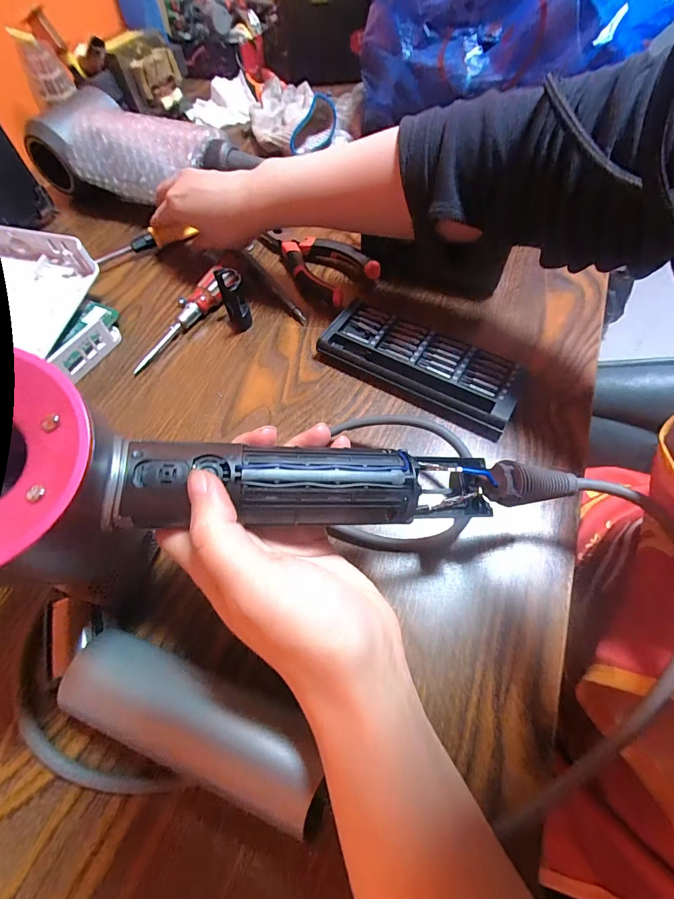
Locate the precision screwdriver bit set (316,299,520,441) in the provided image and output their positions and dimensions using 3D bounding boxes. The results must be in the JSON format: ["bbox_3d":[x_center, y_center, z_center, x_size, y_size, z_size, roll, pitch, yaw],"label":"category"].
[{"bbox_3d":[0.063,-0.067,0.300,0.153,0.015,0.063,29,64,17],"label":"precision screwdriver bit set"}]

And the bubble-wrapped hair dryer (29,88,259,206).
[{"bbox_3d":[-0.209,-0.307,0.413,0.243,0.079,0.097,23,62,14],"label":"bubble-wrapped hair dryer"}]

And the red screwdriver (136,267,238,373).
[{"bbox_3d":[-0.131,-0.112,0.332,0.022,0.017,0.117,34,79,19],"label":"red screwdriver"}]

